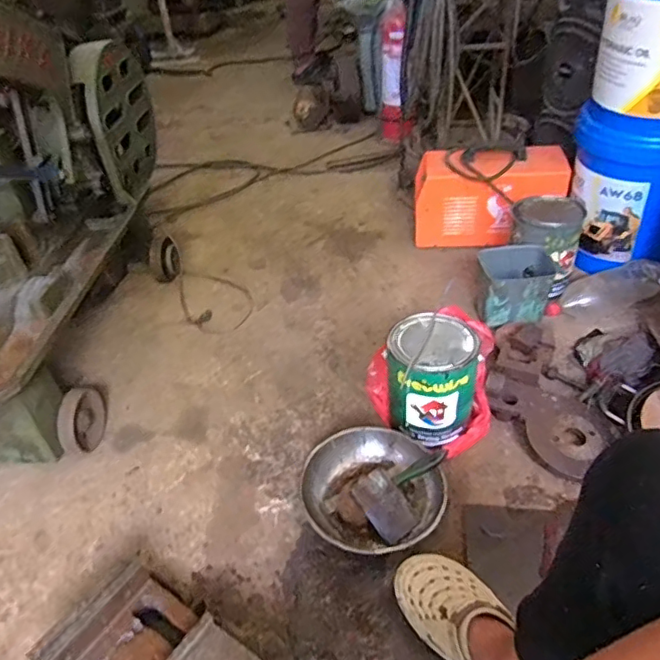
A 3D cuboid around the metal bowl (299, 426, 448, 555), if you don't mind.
[{"bbox_3d":[0.074,0.281,0.989,0.241,0.063,0.237,-3,37,2],"label":"metal bowl"}]

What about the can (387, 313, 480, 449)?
[{"bbox_3d":[0.194,0.091,1.062,0.157,0.182,0.162,8,39,16],"label":"can"}]

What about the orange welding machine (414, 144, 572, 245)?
[{"bbox_3d":[0.438,-0.357,1.563,0.392,0.243,0.128,4,38,11],"label":"orange welding machine"}]

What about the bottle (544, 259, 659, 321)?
[{"bbox_3d":[0.657,-0.085,1.327,0.297,0.071,0.084,-18,39,-17],"label":"bottle"}]

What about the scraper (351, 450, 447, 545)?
[{"bbox_3d":[0.133,0.267,0.966,0.169,0.057,0.109,-24,41,-24],"label":"scraper"}]

